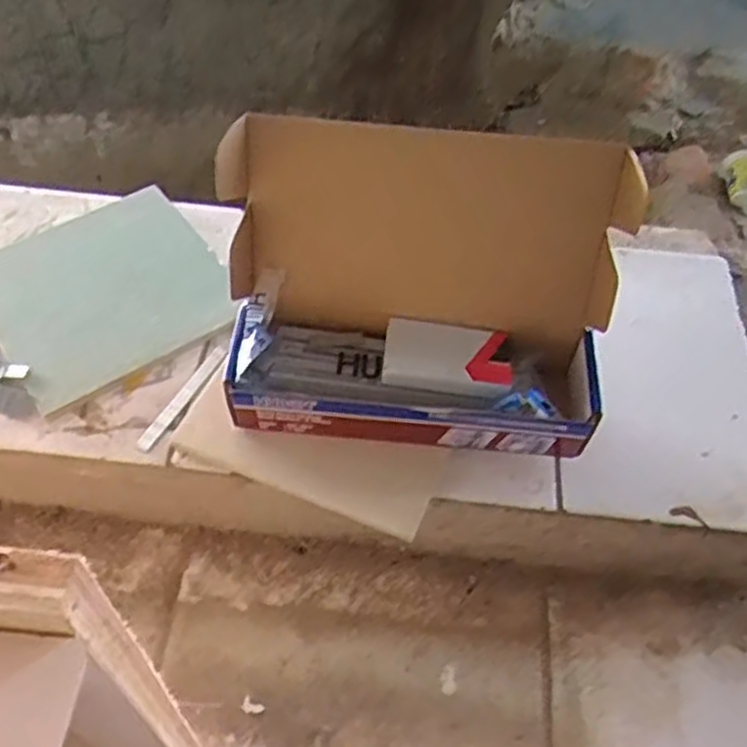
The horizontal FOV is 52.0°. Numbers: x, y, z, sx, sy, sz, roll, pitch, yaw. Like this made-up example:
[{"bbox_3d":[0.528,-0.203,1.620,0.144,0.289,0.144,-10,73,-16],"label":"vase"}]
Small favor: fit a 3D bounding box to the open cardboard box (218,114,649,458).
[{"bbox_3d":[0.033,-0.058,0.563,0.281,0.179,0.175,5,53,3],"label":"open cardboard box"}]

